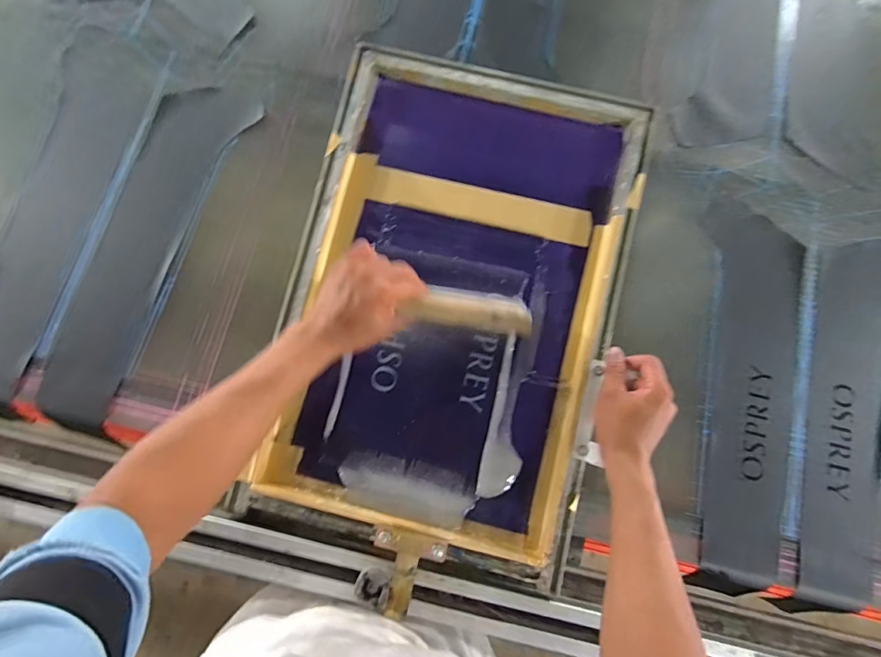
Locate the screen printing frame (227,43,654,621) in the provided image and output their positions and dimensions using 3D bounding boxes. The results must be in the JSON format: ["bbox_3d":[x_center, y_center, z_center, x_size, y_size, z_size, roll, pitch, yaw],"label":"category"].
[{"bbox_3d":[0.012,-0.026,0.564,0.394,0.047,0.622,13,84,3],"label":"screen printing frame"}]

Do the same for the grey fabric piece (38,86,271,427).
[{"bbox_3d":[-0.415,-0.126,0.610,0.127,0.015,0.500,20,78,3],"label":"grey fabric piece"}]

